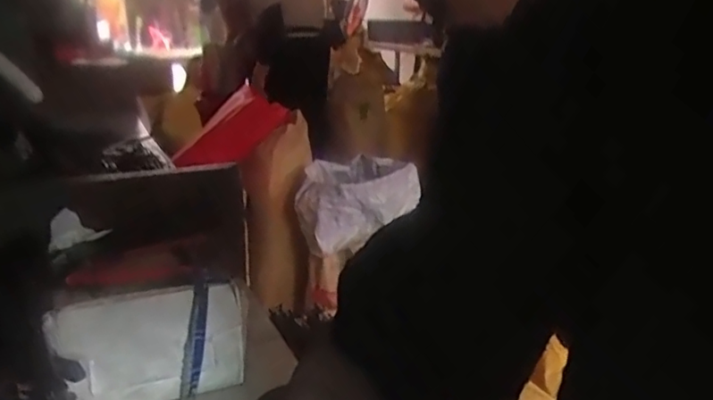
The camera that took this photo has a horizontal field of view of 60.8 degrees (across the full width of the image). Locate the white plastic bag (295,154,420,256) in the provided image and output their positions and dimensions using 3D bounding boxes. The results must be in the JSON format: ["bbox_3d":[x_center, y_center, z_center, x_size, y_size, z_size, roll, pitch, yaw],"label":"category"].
[{"bbox_3d":[0.015,0.009,1.757,0.314,0.225,0.337,4,18,10],"label":"white plastic bag"}]

